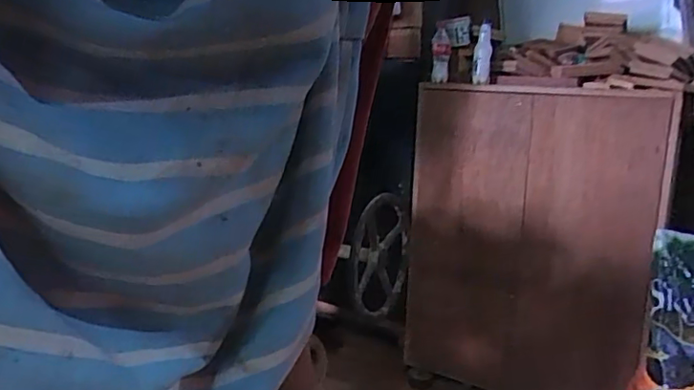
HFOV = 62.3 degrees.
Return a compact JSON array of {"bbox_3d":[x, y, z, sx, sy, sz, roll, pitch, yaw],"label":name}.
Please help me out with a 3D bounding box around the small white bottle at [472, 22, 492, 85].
[{"bbox_3d":[0.432,-0.448,1.821,0.052,0.183,0.067,9,13,7],"label":"small white bottle"}]

